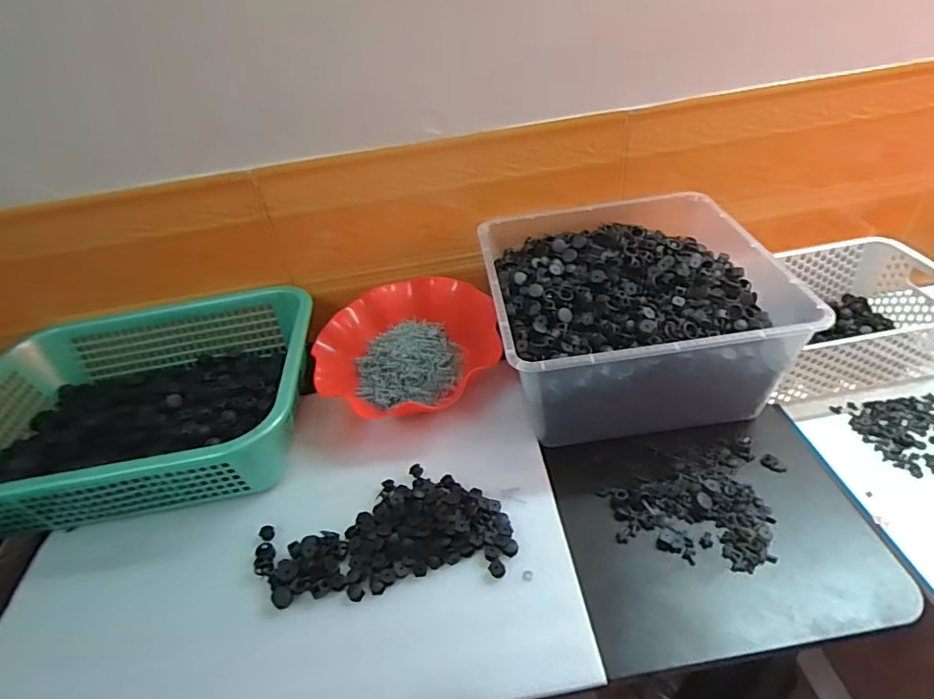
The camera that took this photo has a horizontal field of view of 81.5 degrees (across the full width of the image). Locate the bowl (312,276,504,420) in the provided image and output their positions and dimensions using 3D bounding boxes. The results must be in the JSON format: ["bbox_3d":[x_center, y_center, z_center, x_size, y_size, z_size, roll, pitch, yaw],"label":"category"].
[{"bbox_3d":[-0.078,-0.004,0.674,0.193,0.064,0.213,21,48,32],"label":"bowl"}]

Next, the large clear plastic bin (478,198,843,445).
[{"bbox_3d":[0.184,-0.050,0.638,0.304,0.129,0.305,-9,39,1],"label":"large clear plastic bin"}]

